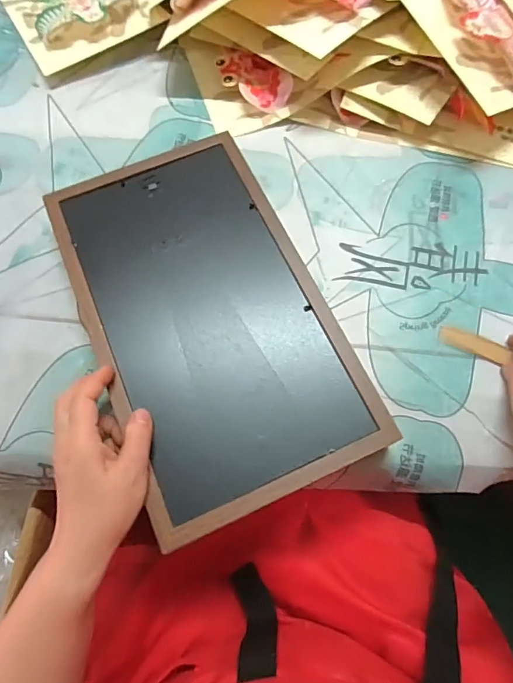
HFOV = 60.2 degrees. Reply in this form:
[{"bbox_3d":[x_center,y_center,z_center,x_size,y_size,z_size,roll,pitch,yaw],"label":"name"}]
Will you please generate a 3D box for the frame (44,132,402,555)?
[{"bbox_3d":[-0.048,-0.031,0.391,0.191,0.016,0.346,-23,72,-7],"label":"frame"}]

